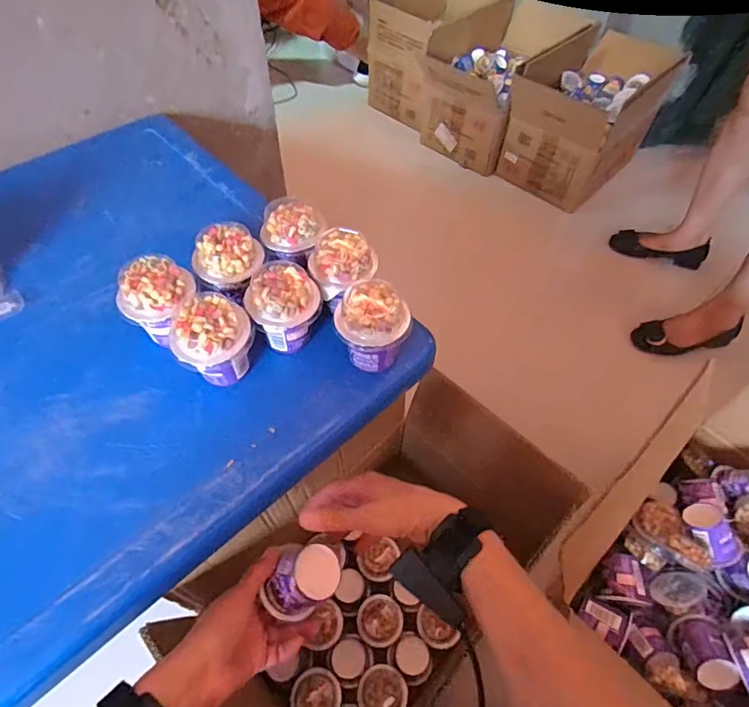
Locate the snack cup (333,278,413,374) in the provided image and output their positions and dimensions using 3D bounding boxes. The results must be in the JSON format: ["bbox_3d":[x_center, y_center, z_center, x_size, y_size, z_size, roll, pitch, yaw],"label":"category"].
[{"bbox_3d":[-0.001,-0.025,0.442,0.067,0.068,0.059,9,56,5],"label":"snack cup"}]

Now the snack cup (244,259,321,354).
[{"bbox_3d":[-0.086,-0.042,0.451,0.063,0.069,0.058,0,56,0],"label":"snack cup"}]

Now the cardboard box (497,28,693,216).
[{"bbox_3d":[0.604,-0.689,1.365,0.324,0.275,0.448,40,64,23],"label":"cardboard box"}]

